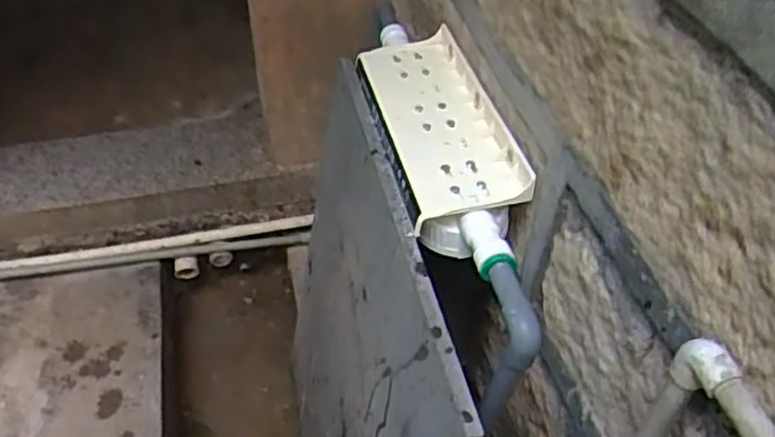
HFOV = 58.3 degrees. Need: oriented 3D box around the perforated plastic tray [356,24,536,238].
[{"bbox_3d":[0.057,-0.128,0.847,0.124,0.047,0.345,-9,46,-10],"label":"perforated plastic tray"}]

